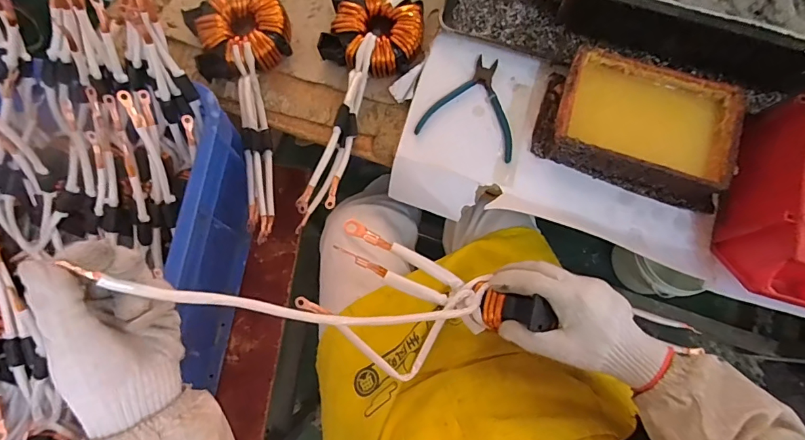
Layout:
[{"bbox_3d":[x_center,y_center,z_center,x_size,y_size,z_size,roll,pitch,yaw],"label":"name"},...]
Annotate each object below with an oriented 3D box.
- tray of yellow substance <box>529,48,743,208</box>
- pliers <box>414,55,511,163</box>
[{"bbox_3d":[0.285,-0.114,0.540,0.222,0.065,0.135,18,77,5],"label":"tray of yellow substance"},{"bbox_3d":[0.097,-0.157,0.585,0.125,0.006,0.132,18,77,5],"label":"pliers"}]

